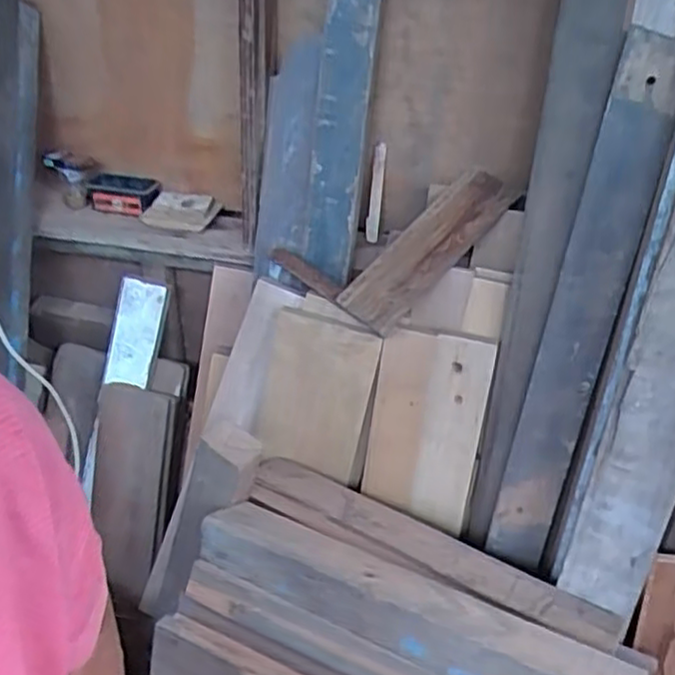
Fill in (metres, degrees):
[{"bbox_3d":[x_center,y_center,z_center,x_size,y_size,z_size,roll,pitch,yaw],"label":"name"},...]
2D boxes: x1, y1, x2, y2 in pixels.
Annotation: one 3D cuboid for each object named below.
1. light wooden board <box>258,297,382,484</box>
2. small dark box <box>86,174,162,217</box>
[{"bbox_3d":[-0.043,0.099,1.376,0.212,0.341,0.019,17,22,13],"label":"light wooden board"},{"bbox_3d":[-0.439,-0.290,1.456,0.151,0.066,0.056,7,33,5],"label":"small dark box"}]

